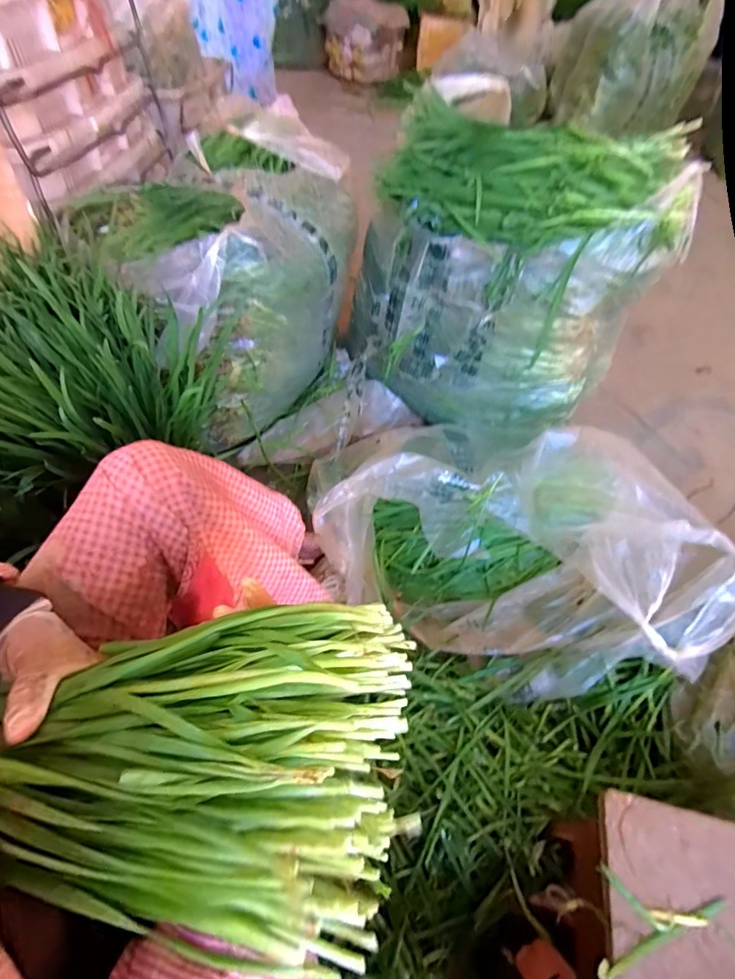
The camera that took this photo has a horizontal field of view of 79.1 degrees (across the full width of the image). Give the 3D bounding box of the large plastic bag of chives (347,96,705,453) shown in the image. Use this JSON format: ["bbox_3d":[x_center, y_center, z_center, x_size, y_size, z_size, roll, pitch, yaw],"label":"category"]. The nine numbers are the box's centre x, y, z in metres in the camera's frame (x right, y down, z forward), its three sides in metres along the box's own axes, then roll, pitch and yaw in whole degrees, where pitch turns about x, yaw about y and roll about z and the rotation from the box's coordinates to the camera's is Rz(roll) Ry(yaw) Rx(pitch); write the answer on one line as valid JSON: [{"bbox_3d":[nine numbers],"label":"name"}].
[{"bbox_3d":[0.241,-0.372,0.847,0.531,0.454,0.276,10,54,3],"label":"large plastic bag of chives"}]

